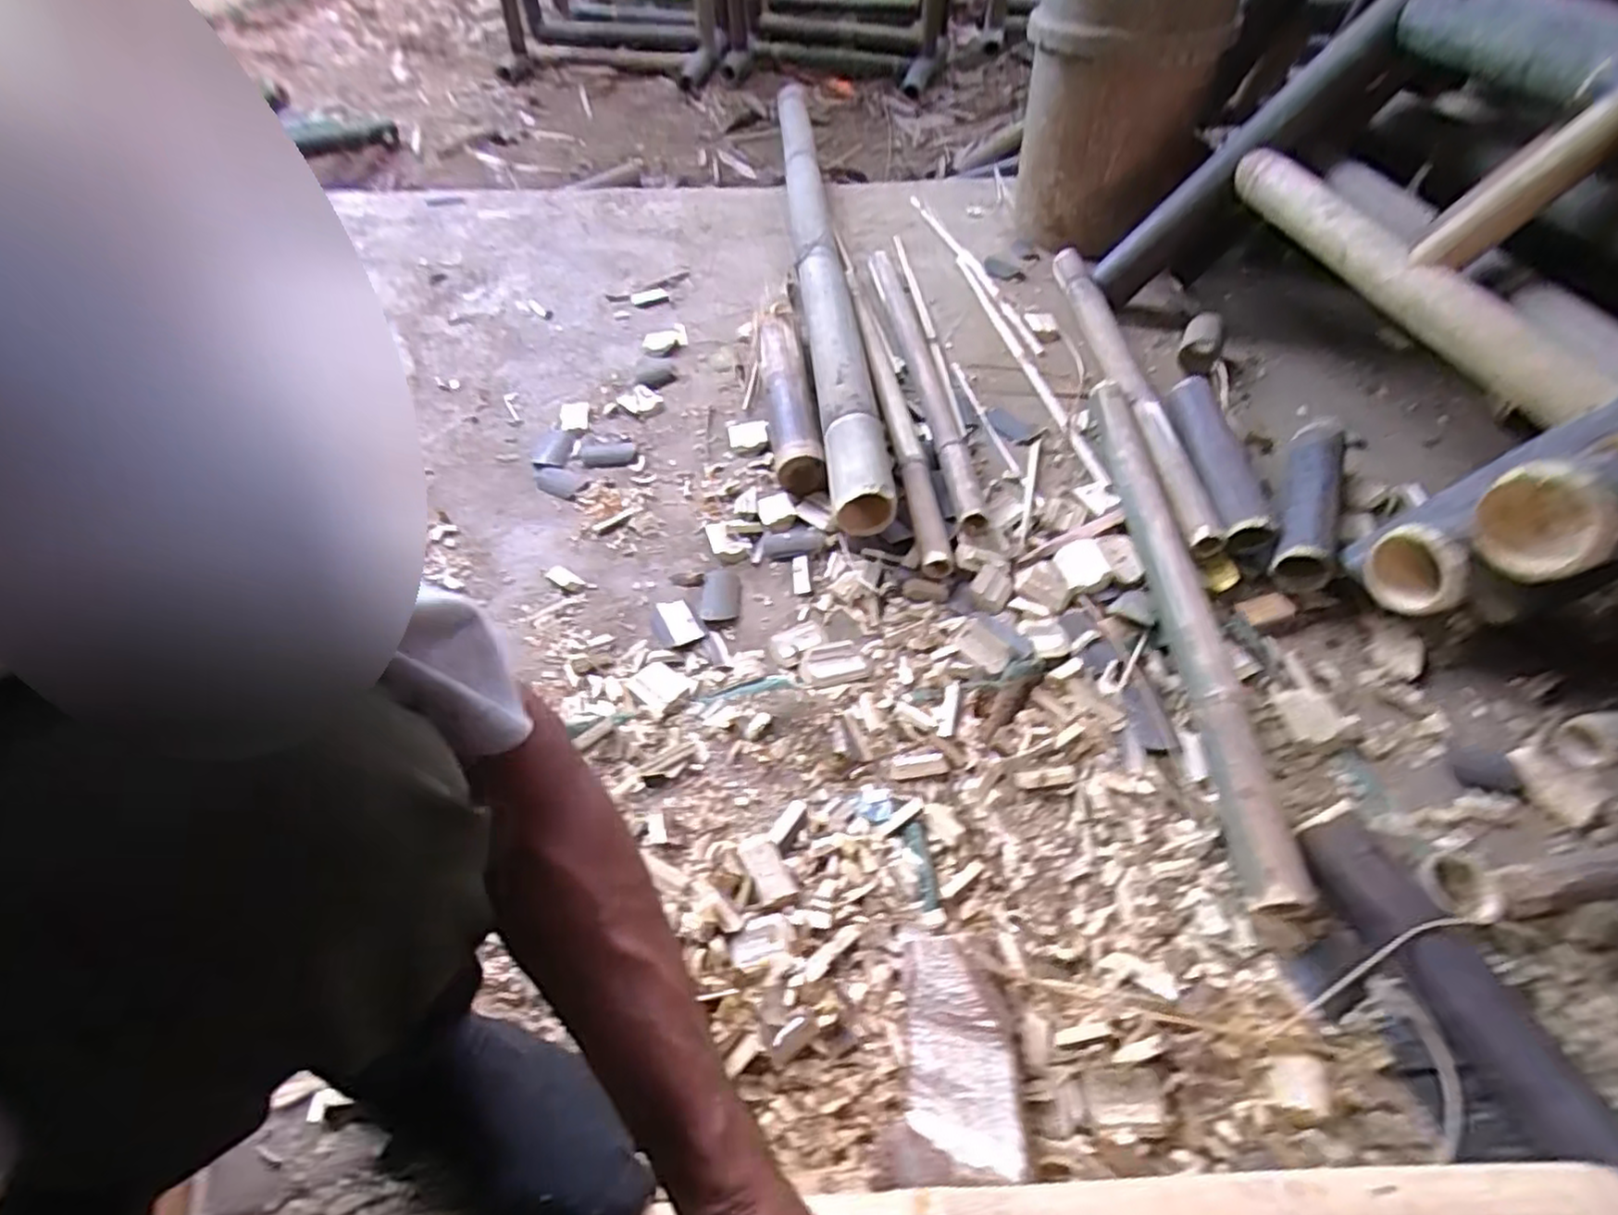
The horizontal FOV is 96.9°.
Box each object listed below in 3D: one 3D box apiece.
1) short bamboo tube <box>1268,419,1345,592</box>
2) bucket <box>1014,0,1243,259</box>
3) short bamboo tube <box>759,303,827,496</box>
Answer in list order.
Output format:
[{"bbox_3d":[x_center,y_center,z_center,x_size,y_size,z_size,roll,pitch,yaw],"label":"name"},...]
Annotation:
[{"bbox_3d":[0.573,-0.127,0.823,0.057,0.060,0.271,21,55,17],"label":"short bamboo tube"},{"bbox_3d":[0.499,-0.815,1.198,0.294,0.368,0.287,15,54,13],"label":"bucket"},{"bbox_3d":[-0.032,-0.287,0.959,0.065,0.061,0.350,-6,52,-3],"label":"short bamboo tube"}]

